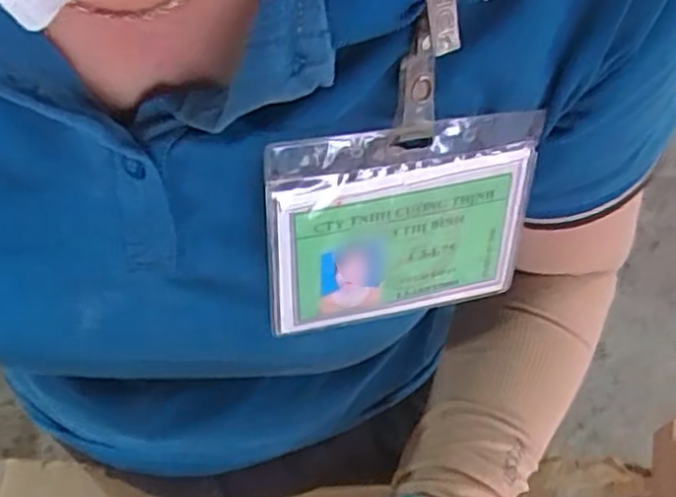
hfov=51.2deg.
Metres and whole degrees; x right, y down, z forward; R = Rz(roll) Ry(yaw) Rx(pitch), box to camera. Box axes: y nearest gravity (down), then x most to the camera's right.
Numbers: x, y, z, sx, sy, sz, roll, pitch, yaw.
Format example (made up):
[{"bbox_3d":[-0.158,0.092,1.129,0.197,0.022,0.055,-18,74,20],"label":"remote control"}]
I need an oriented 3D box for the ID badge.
[{"bbox_3d":[0.023,-0.008,0.259,0.099,0.080,0.004,-10,37,-15],"label":"ID badge"}]

